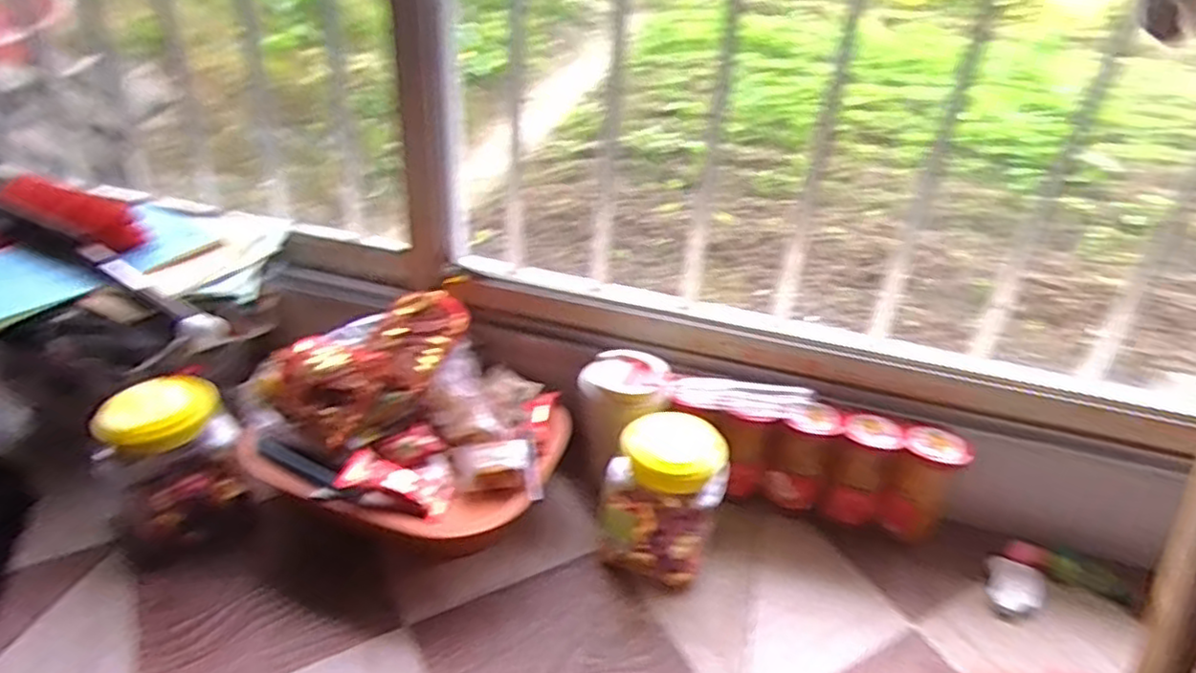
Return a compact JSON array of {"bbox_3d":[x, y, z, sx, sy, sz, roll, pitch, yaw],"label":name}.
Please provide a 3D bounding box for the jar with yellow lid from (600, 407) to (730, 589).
[{"bbox_3d":[0.062,0.158,0.687,0.106,0.147,0.085,18,36,18],"label":"jar with yellow lid"}]

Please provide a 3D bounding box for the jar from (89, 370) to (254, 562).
[{"bbox_3d":[-0.408,0.128,0.684,0.088,0.153,0.106,27,40,29],"label":"jar"}]

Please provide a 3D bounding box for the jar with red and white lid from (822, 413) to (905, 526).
[{"bbox_3d":[0.276,0.144,0.751,0.057,0.116,0.053,20,37,20],"label":"jar with red and white lid"}]

